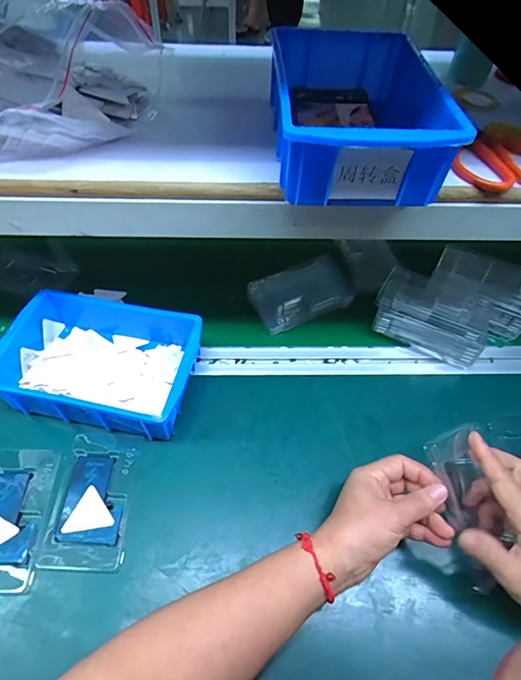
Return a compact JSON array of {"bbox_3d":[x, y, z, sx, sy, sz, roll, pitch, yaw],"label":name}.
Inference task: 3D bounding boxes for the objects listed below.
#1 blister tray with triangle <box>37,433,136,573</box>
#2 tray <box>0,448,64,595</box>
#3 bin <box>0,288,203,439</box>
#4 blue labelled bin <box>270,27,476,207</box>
[{"bbox_3d":[-0.162,0.155,0.414,0.070,0.008,0.124,4,52,0],"label":"blister tray with triangle"},{"bbox_3d":[-0.241,0.167,0.402,0.073,0.009,0.126,2,52,-2],"label":"tray"},{"bbox_3d":[-0.173,0.024,0.474,0.201,0.070,0.139,11,53,5],"label":"bin"},{"bbox_3d":[0.079,-0.196,0.366,0.130,0.064,0.201,0,52,-3],"label":"blue labelled bin"}]

